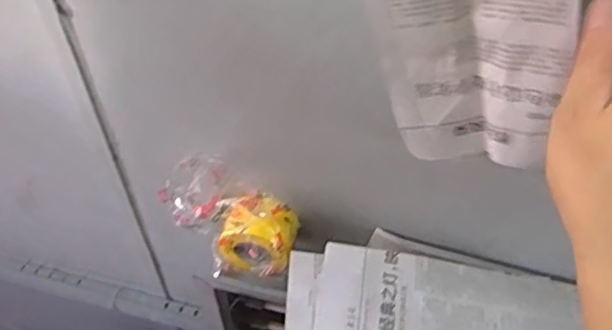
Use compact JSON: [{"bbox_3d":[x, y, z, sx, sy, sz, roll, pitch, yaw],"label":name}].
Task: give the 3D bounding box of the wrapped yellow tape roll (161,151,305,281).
[{"bbox_3d":[-0.082,0.059,0.660,0.145,0.102,0.074,16,58,8],"label":"wrapped yellow tape roll"}]

